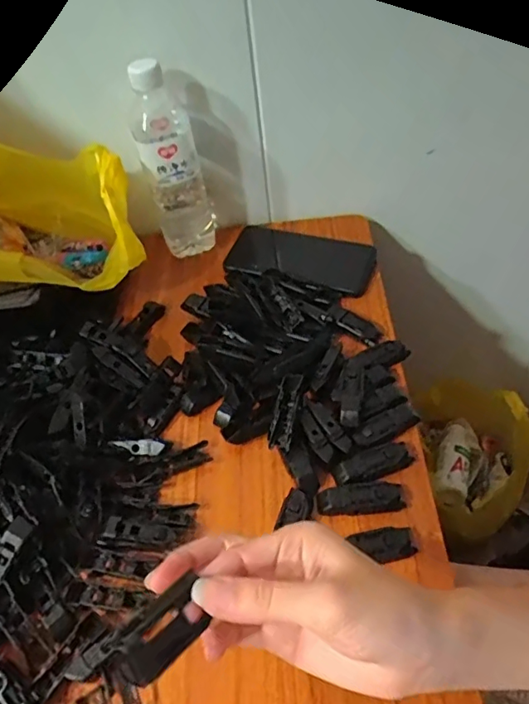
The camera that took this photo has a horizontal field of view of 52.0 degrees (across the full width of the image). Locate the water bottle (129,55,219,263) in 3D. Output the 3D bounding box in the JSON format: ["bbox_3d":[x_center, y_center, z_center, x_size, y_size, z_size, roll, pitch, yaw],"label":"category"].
[{"bbox_3d":[-0.101,-0.207,0.597,0.063,0.209,0.070,-12,49,-2],"label":"water bottle"}]

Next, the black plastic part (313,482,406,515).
[{"bbox_3d":[0.075,0.114,0.423,0.068,0.010,0.021,-6,49,1],"label":"black plastic part"}]

